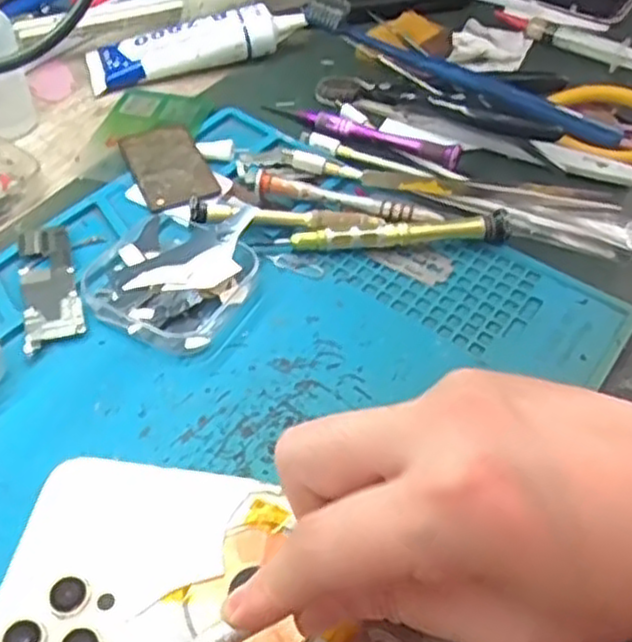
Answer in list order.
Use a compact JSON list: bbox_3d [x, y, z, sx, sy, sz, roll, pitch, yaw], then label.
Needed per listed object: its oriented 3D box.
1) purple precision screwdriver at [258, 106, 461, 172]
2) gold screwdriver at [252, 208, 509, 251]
[{"bbox_3d":[0.024,-0.108,0.417,0.118,0.012,0.013,25,52,17],"label":"purple precision screwdriver"},{"bbox_3d":[0.032,-0.043,0.356,0.116,0.017,0.014,-2,49,-7],"label":"gold screwdriver"}]

